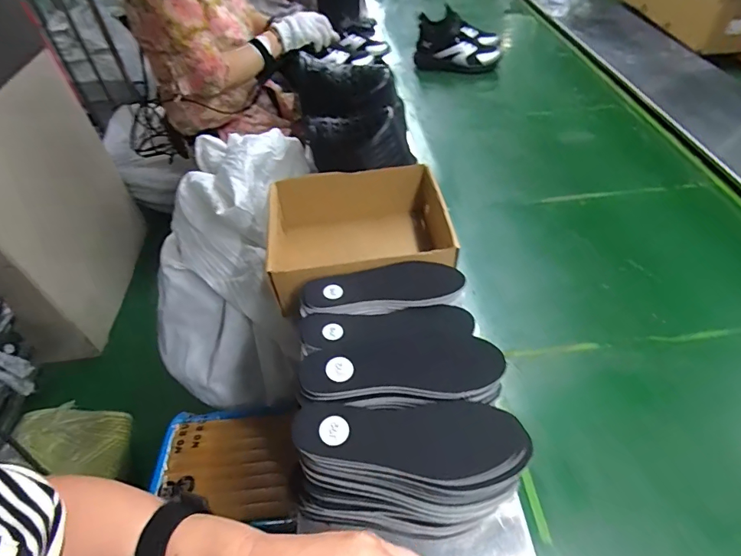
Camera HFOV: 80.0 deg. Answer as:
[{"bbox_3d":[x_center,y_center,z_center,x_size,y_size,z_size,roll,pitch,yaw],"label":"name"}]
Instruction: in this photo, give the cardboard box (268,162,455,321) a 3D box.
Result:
[{"bbox_3d":[-0.015,-0.056,0.718,0.270,0.124,0.244,-8,47,-1],"label":"cardboard box"}]

